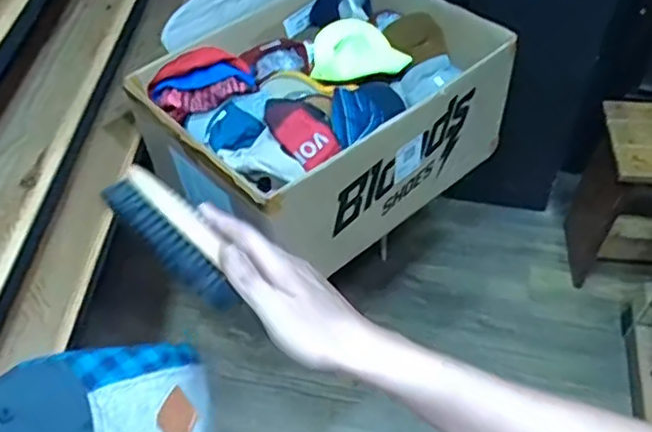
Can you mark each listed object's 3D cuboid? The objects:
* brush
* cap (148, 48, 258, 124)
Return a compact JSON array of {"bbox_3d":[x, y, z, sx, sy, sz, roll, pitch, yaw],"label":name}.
[{"bbox_3d":[-0.111,0.018,0.470,0.037,0.036,0.124,-42,96,-30],"label":"brush"},{"bbox_3d":[-0.250,-0.271,1.280,0.217,0.094,0.110,-12,49,-8],"label":"cap"}]

